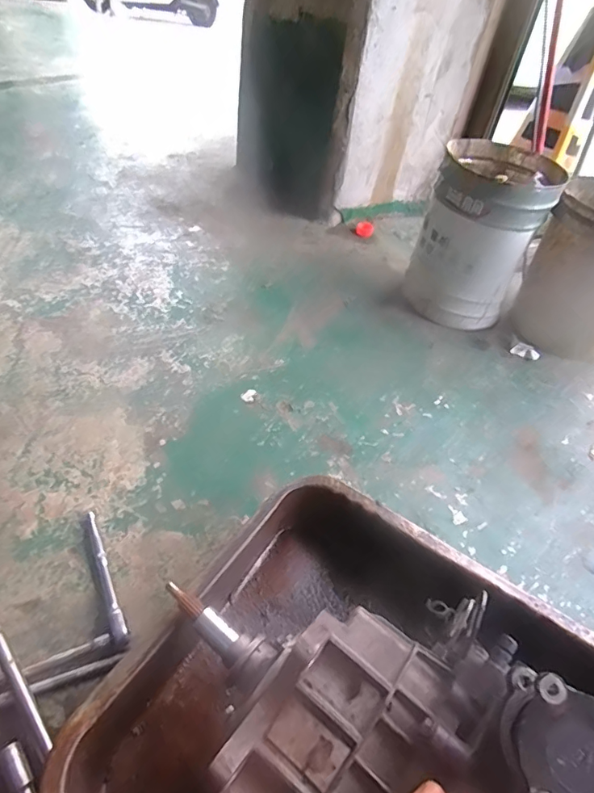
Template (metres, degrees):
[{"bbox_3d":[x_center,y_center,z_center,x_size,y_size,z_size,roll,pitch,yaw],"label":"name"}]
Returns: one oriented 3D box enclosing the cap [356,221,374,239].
[{"bbox_3d":[0.208,-0.512,1.437,0.051,0.025,0.060,16,47,8],"label":"cap"}]

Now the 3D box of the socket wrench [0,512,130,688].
[{"bbox_3d":[-0.353,0.254,0.571,0.259,0.034,0.194,-13,50,-19],"label":"socket wrench"}]

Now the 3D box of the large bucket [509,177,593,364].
[{"bbox_3d":[0.667,-0.284,1.048,0.245,0.294,0.271,28,50,19],"label":"large bucket"}]

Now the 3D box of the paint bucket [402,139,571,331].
[{"bbox_3d":[0.405,-0.364,1.072,0.230,0.325,0.249,19,47,11],"label":"paint bucket"}]

